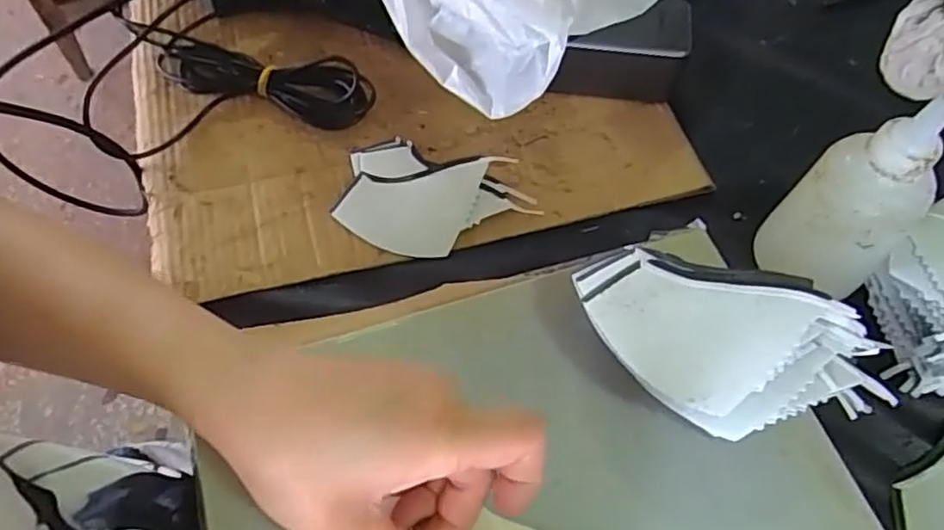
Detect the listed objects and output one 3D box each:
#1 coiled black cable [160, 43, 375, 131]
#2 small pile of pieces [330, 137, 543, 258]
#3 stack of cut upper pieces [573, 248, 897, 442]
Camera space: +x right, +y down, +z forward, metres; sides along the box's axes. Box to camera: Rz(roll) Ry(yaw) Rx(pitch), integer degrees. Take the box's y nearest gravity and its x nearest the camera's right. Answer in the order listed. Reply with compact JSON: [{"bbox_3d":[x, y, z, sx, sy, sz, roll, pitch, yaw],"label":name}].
[{"bbox_3d":[-0.143,-0.126,0.452,0.150,0.027,0.041,10,60,4],"label":"coiled black cable"},{"bbox_3d":[-0.024,-0.043,0.419,0.117,0.013,0.080,13,60,6],"label":"small pile of pieces"},{"bbox_3d":[0.123,0.043,0.310,0.157,0.055,0.071,16,62,8],"label":"stack of cut upper pieces"}]

